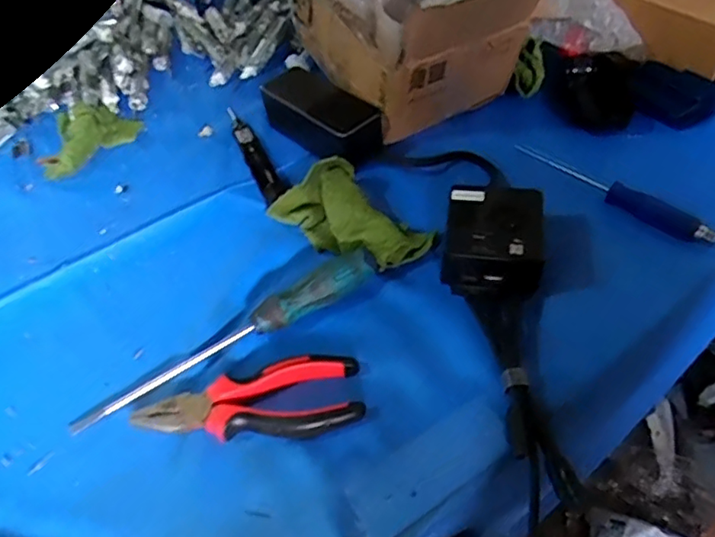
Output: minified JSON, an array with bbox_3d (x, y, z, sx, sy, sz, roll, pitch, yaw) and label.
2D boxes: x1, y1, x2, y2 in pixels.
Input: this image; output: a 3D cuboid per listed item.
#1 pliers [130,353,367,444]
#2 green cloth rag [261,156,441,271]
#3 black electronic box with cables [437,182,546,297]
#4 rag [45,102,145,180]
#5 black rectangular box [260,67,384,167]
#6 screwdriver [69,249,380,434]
[{"bbox_3d":[-0.074,0.094,0.399,0.151,0.016,0.052,-8,51,-3],"label":"pliers"},{"bbox_3d":[-0.007,-0.047,0.499,0.136,0.034,0.068,34,61,27],"label":"green cloth rag"},{"bbox_3d":[0.106,-0.021,0.456,0.072,0.045,0.081,6,52,8],"label":"black electronic box with cables"},{"bbox_3d":[-0.297,-0.146,0.619,0.075,0.025,0.110,35,61,27],"label":"rag"},{"bbox_3d":[-0.037,-0.151,0.577,0.066,0.041,0.136,-39,59,-24],"label":"black rectangular box"},{"bbox_3d":[-0.092,0.049,0.427,0.246,0.034,0.029,-28,55,-18],"label":"screwdriver"}]

